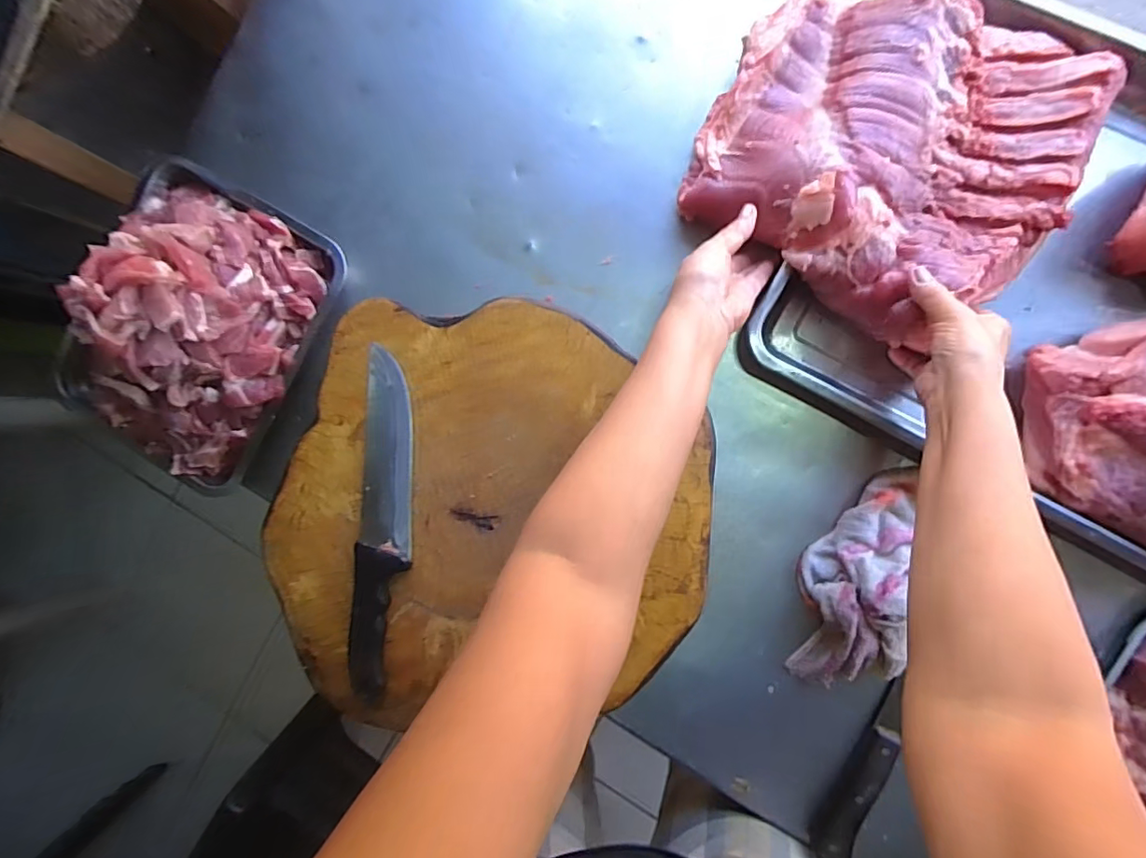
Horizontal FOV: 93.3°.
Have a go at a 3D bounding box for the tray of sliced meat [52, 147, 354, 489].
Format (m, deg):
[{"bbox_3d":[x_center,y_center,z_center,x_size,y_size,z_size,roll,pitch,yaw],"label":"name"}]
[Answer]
[{"bbox_3d":[-0.411,-0.108,0.546,0.250,0.097,0.301,29,96,5],"label":"tray of sliced meat"}]

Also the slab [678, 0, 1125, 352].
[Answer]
[{"bbox_3d":[0.277,-0.244,0.485,0.304,0.072,0.291,31,92,1],"label":"slab"}]

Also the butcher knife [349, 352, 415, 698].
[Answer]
[{"bbox_3d":[-0.174,0.087,0.496,0.049,0.015,0.311,4,93,7],"label":"butcher knife"}]

